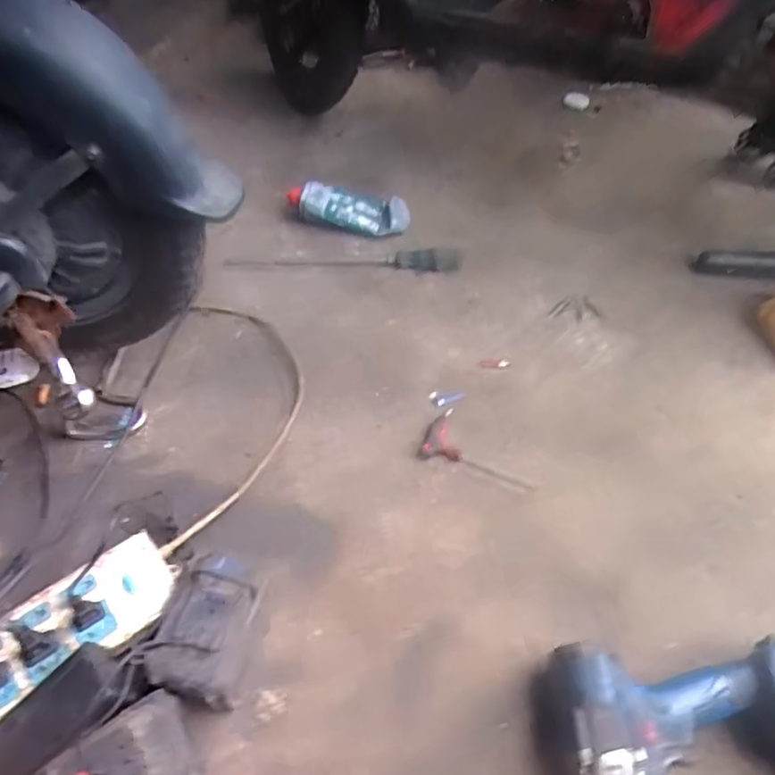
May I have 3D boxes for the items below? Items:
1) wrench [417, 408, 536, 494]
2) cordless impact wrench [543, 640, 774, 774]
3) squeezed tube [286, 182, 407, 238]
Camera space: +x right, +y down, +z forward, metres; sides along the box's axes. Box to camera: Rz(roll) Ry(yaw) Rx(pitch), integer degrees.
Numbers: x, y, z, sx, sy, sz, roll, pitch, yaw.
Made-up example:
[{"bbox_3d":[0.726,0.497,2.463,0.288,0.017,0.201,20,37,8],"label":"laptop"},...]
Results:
[{"bbox_3d":[0.106,0.068,0.684,0.129,0.013,0.072,16,51,13],"label":"wrench"},{"bbox_3d":[0.258,0.291,0.448,0.239,0.078,0.209,-7,49,-7],"label":"cordless impact wrench"},{"bbox_3d":[-0.062,-0.279,0.945,0.194,0.049,0.063,10,50,7],"label":"squeezed tube"}]

